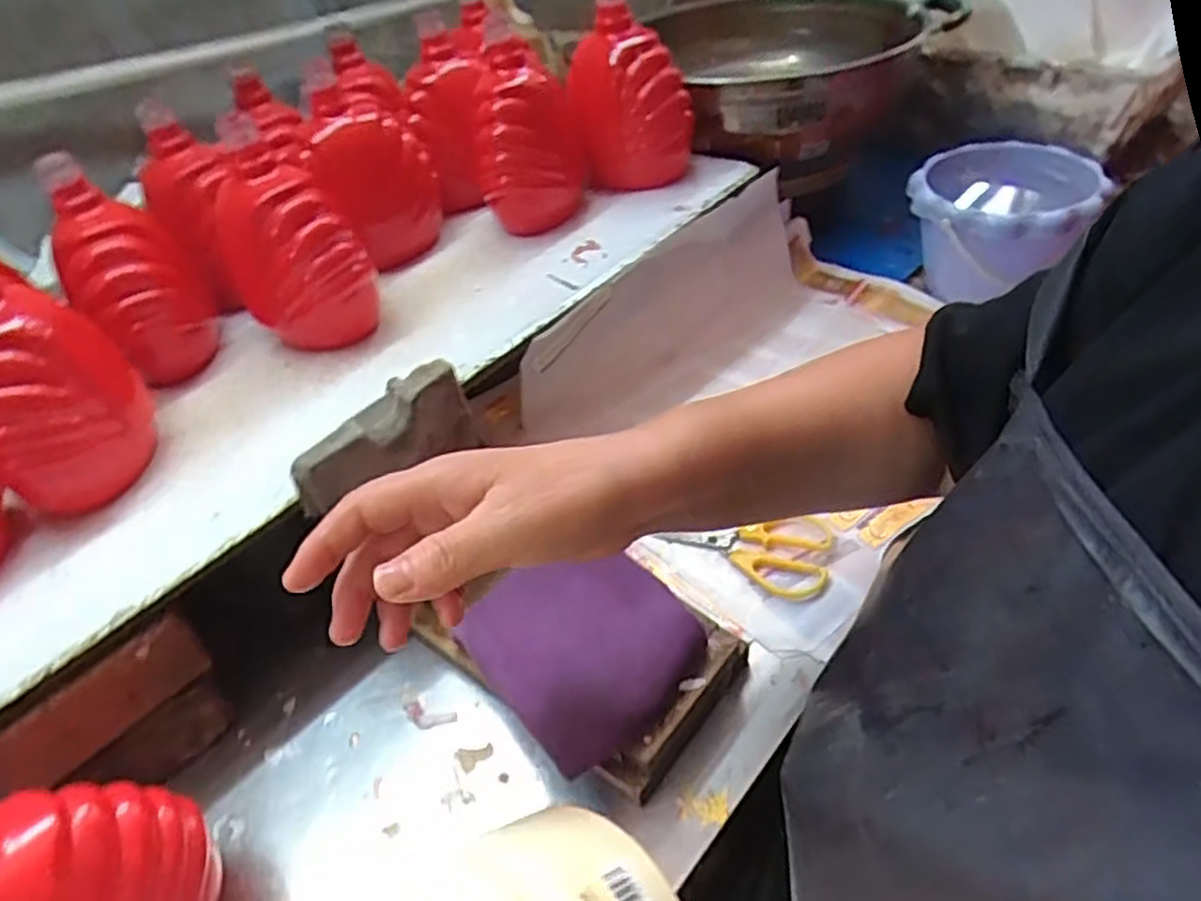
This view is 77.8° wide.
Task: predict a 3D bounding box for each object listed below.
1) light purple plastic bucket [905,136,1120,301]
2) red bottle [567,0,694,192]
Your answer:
[{"bbox_3d":[0.370,-0.211,0.712,0.144,0.111,0.149,-4,43,4],"label":"light purple plastic bucket"},{"bbox_3d":[0.025,-0.354,0.730,0.114,0.163,0.115,-16,44,-8],"label":"red bottle"}]

